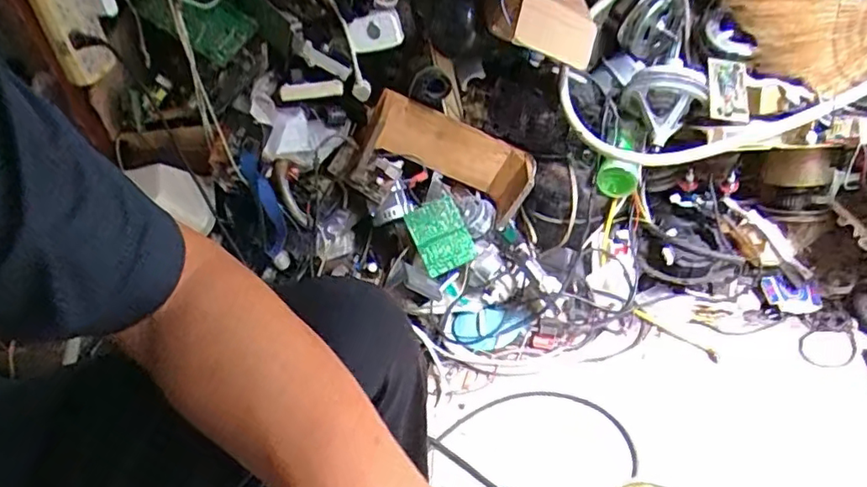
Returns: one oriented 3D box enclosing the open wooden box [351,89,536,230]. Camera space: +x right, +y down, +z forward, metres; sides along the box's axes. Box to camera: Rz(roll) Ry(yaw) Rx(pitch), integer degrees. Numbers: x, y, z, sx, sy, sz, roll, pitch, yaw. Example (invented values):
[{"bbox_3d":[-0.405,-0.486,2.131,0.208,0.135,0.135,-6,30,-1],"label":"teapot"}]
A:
[{"bbox_3d":[0.023,-0.148,1.057,0.295,0.121,0.095,22,40,-12],"label":"open wooden box"}]

